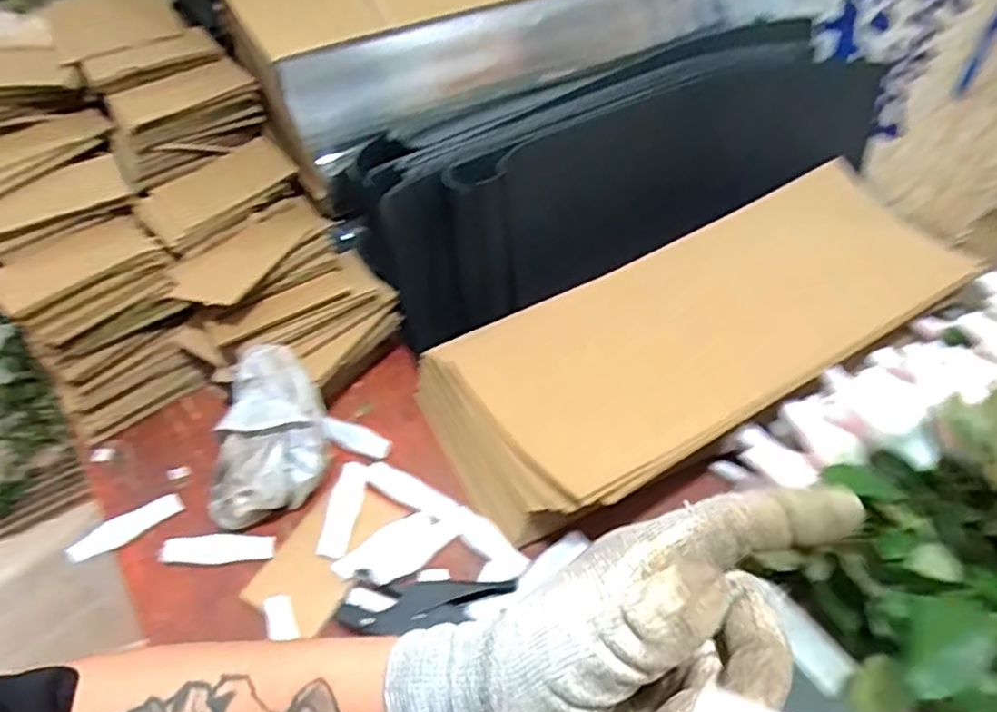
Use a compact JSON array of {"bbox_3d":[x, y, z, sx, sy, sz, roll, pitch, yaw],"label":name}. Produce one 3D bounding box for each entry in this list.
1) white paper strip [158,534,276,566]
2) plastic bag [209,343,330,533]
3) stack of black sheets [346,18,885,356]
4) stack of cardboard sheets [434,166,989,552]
[{"bbox_3d":[-0.252,0.174,0.607,0.102,0.018,0.021,0,50,-1],"label":"white paper strip"},{"bbox_3d":[-0.218,0.074,0.631,0.108,0.097,0.131,-13,51,-11],"label":"plastic bag"},{"bbox_3d":[0.147,-0.211,0.769,0.596,0.193,0.147,-23,54,-19],"label":"stack of black sheets"},{"bbox_3d":[0.235,-0.037,0.702,0.596,0.078,0.226,-24,54,-19],"label":"stack of cardboard sheets"}]

